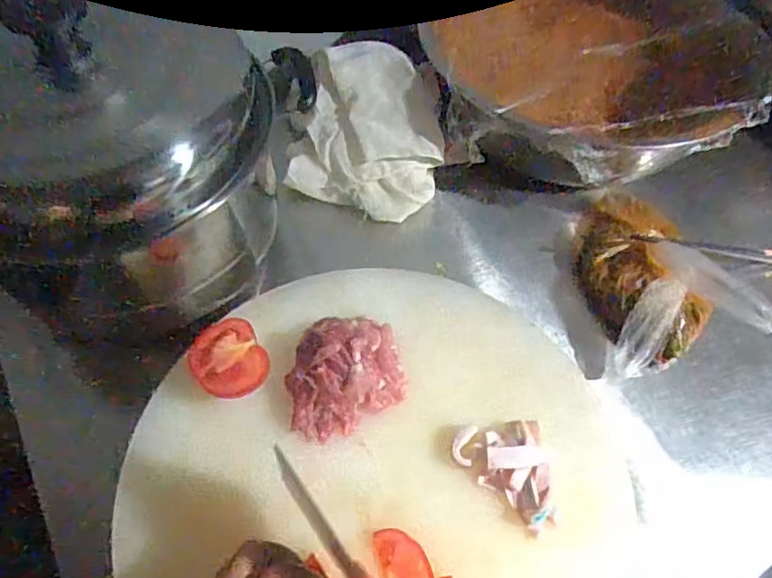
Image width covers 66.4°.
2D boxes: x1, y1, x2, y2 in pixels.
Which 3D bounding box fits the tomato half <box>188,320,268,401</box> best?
[{"bbox_3d":[-0.135,0.062,0.510,0.059,0.025,0.075,-28,64,-18],"label":"tomato half"}]

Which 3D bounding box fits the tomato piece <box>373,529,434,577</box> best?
[{"bbox_3d":[0.016,0.215,0.447,0.036,0.007,0.068,-15,60,-11],"label":"tomato piece"}]

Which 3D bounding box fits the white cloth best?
[{"bbox_3d":[-0.019,-0.185,0.689,0.172,0.038,0.183,18,96,7],"label":"white cloth"}]

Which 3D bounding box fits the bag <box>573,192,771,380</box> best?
[{"bbox_3d":[0.281,-0.024,0.639,0.154,0.065,0.210,-12,60,-10],"label":"bag"}]

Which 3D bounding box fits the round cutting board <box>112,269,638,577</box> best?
[{"bbox_3d":[-0.002,0.156,0.473,0.390,0.033,0.378,1,63,-2],"label":"round cutting board"}]

